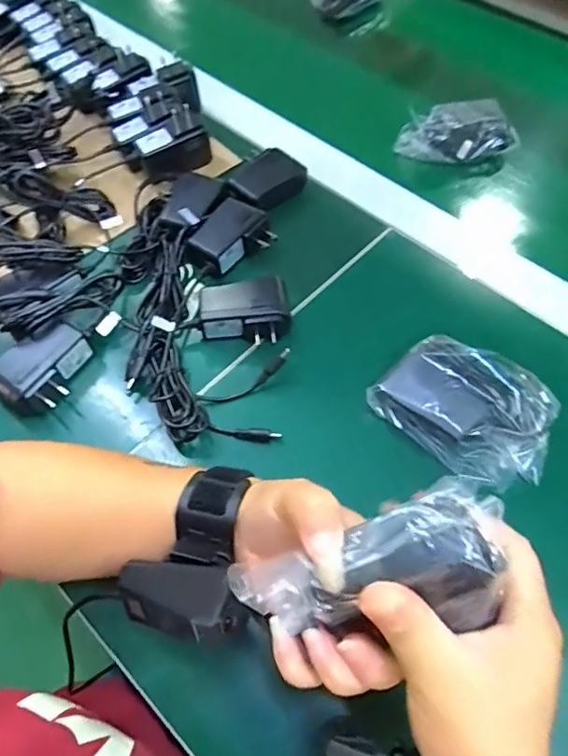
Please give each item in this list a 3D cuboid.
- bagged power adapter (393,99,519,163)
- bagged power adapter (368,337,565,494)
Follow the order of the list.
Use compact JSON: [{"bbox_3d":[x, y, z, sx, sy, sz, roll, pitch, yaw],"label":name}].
[{"bbox_3d":[0.183,-0.259,0.548,0.121,0.036,0.060,-6,59,-7],"label":"bagged power adapter"},{"bbox_3d":[0.130,0.020,0.367,0.122,0.041,0.075,32,62,15],"label":"bagged power adapter"}]

